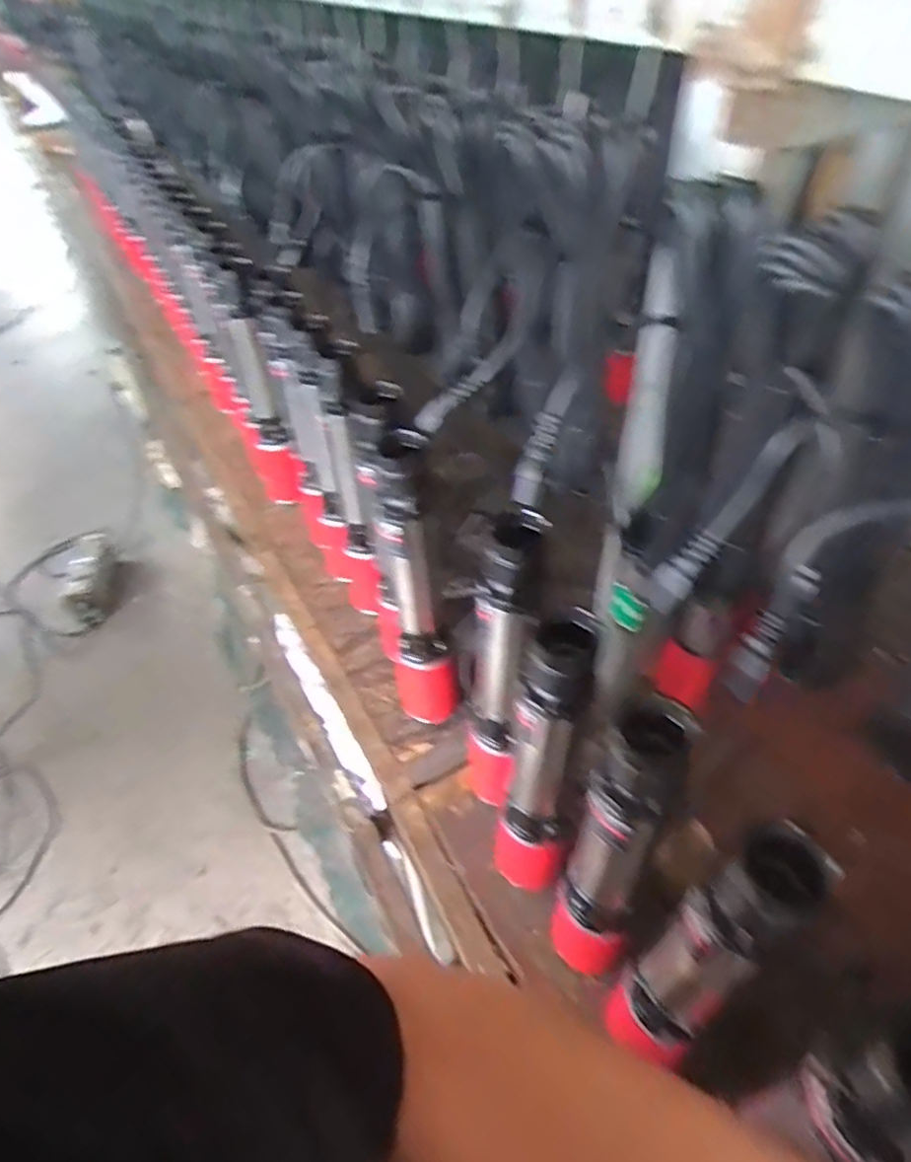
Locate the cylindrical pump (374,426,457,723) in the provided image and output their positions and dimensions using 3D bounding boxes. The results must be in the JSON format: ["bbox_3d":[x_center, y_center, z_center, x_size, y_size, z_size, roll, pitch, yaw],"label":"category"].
[{"bbox_3d":[-0.048,0.029,0.801,0.073,0.447,0.067,-7,46,-4],"label":"cylindrical pump"}]

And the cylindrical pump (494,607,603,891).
[{"bbox_3d":[0.078,0.192,0.643,0.074,0.434,0.061,7,47,10],"label":"cylindrical pump"}]

